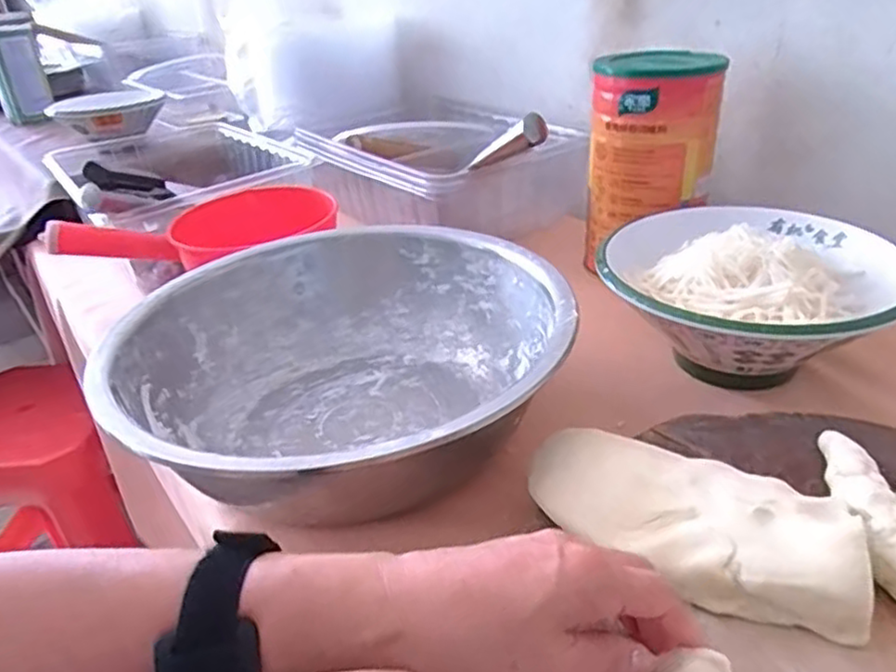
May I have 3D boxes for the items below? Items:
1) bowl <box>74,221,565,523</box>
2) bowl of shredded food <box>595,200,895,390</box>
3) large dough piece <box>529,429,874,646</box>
[{"bbox_3d":[-0.078,0.026,0.528,0.318,0.108,0.339,-4,30,2],"label":"bowl"},{"bbox_3d":[0.245,-0.028,0.563,0.227,0.106,0.231,-4,30,2],"label":"bowl of shredded food"},{"bbox_3d":[0.125,0.097,0.365,0.186,0.036,0.080,19,37,35],"label":"large dough piece"}]

